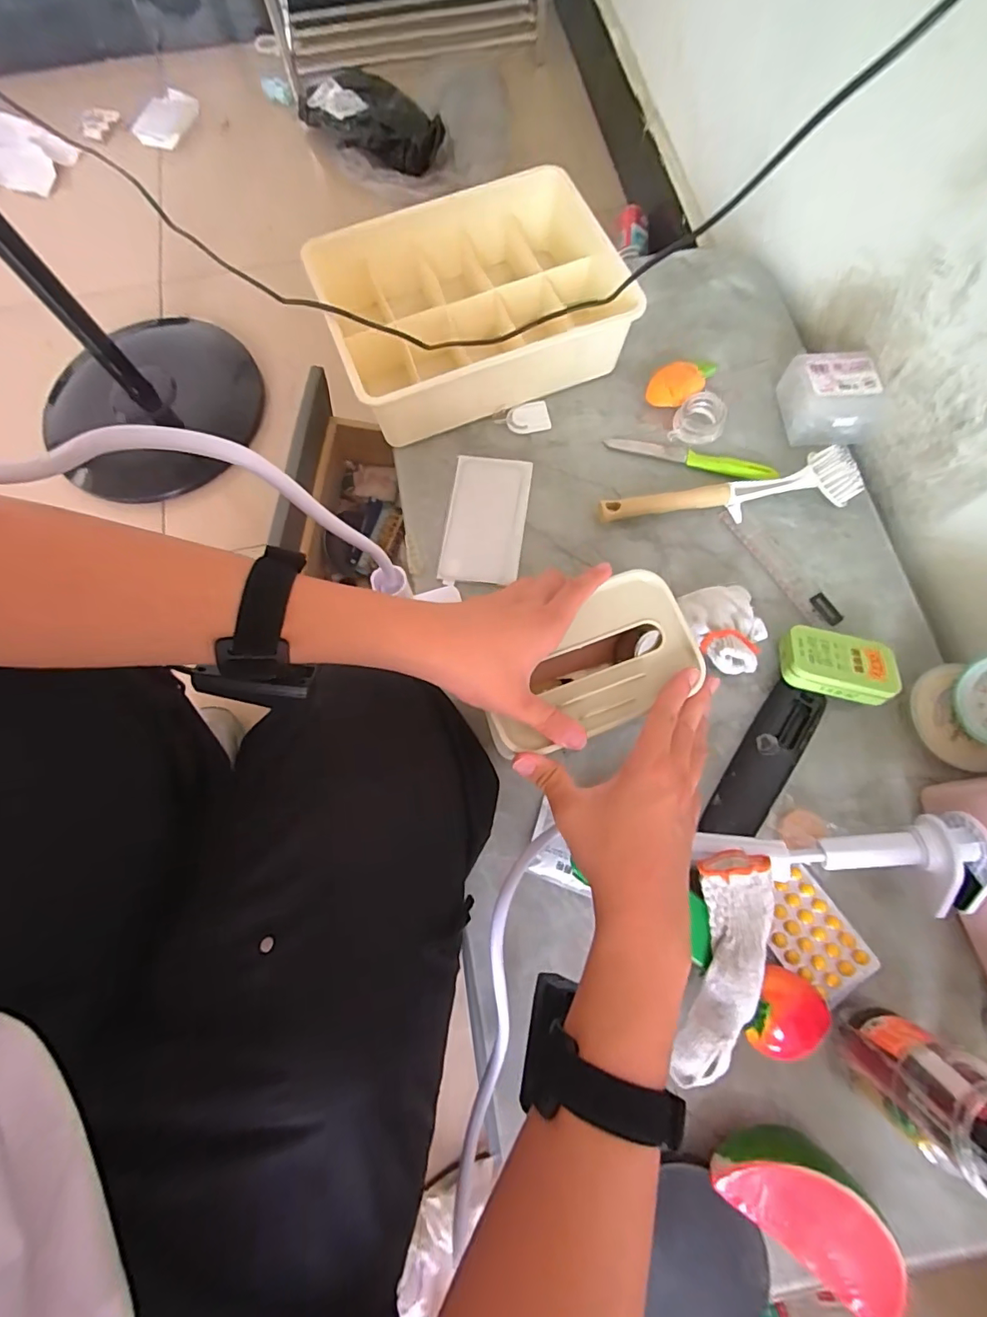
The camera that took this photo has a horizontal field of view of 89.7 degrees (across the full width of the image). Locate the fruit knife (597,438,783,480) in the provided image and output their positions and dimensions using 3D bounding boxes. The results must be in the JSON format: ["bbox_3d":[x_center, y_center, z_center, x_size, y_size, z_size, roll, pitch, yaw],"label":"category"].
[{"bbox_3d":[0.214,-0.220,0.539,0.178,0.013,0.022,19,75,7],"label":"fruit knife"}]

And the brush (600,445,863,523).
[{"bbox_3d":[0.238,-0.168,0.510,0.252,0.048,0.047,-7,74,0],"label":"brush"}]

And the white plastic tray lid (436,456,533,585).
[{"bbox_3d":[-0.008,-0.149,0.534,0.081,0.015,0.147,8,74,4],"label":"white plastic tray lid"}]

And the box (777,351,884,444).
[{"bbox_3d":[0.354,-0.274,0.525,0.080,0.045,0.082,-4,74,1],"label":"box"}]

